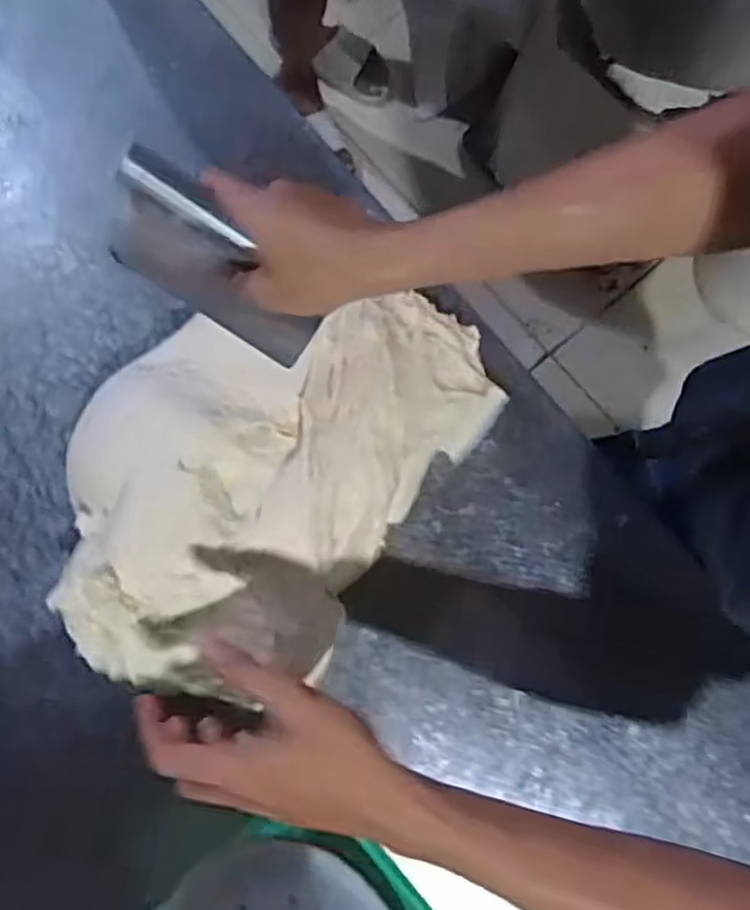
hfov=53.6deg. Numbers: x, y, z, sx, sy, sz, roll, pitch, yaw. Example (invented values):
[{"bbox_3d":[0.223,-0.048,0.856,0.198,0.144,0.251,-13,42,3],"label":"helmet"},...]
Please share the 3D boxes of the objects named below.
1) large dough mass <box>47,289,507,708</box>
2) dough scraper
[{"bbox_3d":[-0.090,0.006,0.575,0.244,0.098,0.347,35,81,6],"label":"large dough mass"},{"bbox_3d":[-0.103,-0.124,0.487,0.150,0.097,0.014,32,54,-12],"label":"dough scraper"}]

